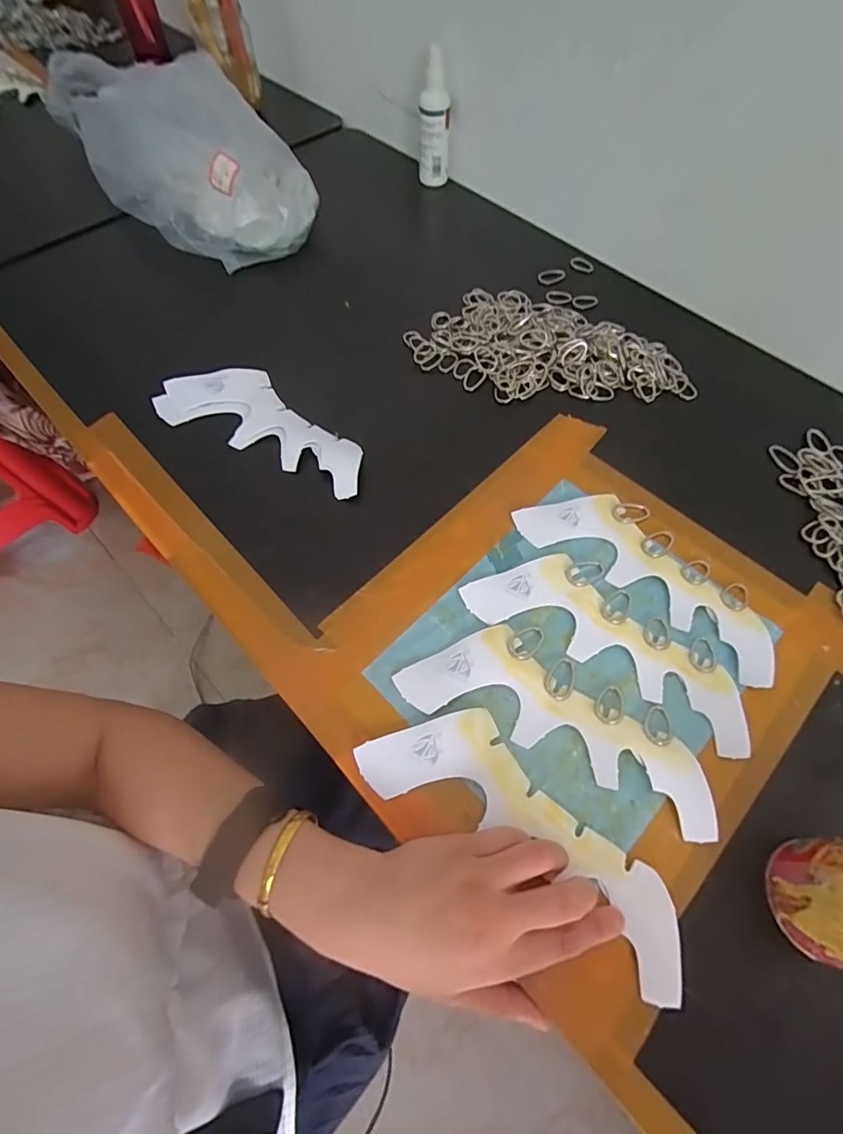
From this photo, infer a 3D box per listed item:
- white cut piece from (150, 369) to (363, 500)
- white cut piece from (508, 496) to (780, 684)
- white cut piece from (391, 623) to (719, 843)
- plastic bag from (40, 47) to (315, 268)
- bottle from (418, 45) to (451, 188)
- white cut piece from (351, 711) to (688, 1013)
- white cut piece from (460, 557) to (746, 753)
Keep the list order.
[{"bbox_3d":[-0.143,-0.140,0.462,0.222,0.012,0.084,25,69,12],"label":"white cut piece"},{"bbox_3d":[0.183,0.003,0.395,0.215,0.007,0.079,41,69,18],"label":"white cut piece"},{"bbox_3d":[0.095,0.104,0.341,0.215,0.009,0.075,26,67,13],"label":"white cut piece"},{"bbox_3d":[-0.298,-0.525,0.596,0.204,0.133,0.402,-32,68,-17],"label":"plastic bag"},{"bbox_3d":[0.016,-0.563,0.621,0.039,0.134,0.032,0,63,-1],"label":"bottle"},{"bbox_3d":[0.066,0.160,0.312,0.217,0.007,0.078,31,69,15],"label":"white cut piece"},{"bbox_3d":[0.142,0.052,0.370,0.214,0.005,0.079,31,68,14],"label":"white cut piece"}]

